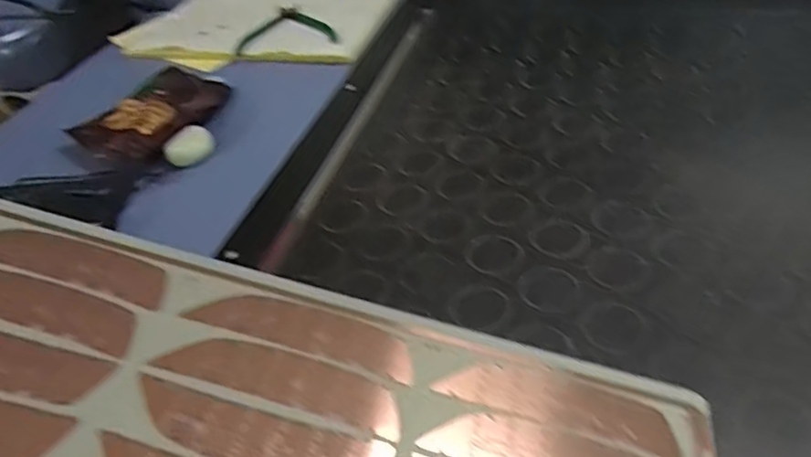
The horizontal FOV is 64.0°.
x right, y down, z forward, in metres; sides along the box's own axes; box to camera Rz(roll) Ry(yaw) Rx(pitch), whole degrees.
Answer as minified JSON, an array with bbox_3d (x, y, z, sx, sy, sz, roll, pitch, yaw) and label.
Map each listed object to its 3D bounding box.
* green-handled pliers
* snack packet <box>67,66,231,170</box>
[{"bbox_3d":[-0.157,-0.261,0.840,0.123,0.013,0.122,-13,40,-8],"label":"green-handled pliers"},{"bbox_3d":[-0.276,-0.128,0.719,0.115,0.029,0.150,22,48,31],"label":"snack packet"}]

